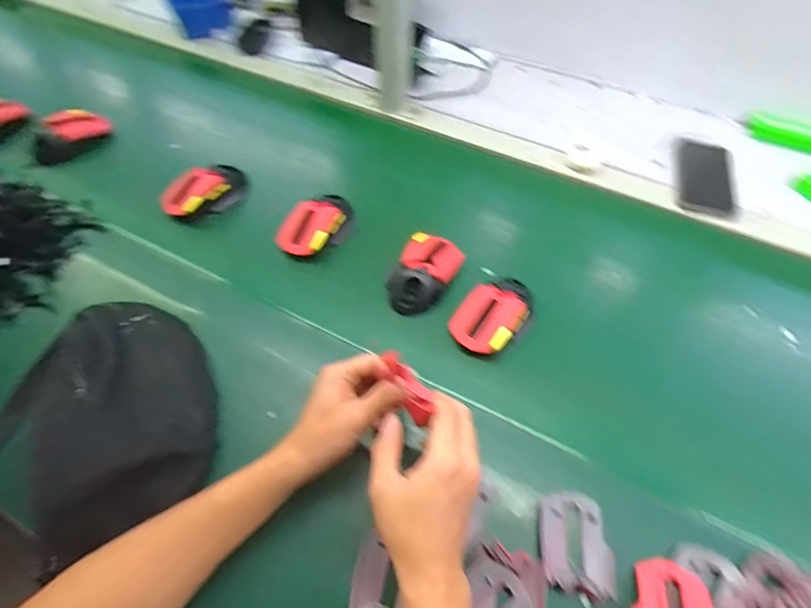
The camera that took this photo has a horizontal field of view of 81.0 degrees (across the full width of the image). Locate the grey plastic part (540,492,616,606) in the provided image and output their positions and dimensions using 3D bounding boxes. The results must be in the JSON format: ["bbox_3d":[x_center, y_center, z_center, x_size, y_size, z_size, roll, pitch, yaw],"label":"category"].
[{"bbox_3d":[0.151,0.209,0.418,0.062,0.012,0.082,7,54,5],"label":"grey plastic part"}]

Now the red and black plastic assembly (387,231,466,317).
[{"bbox_3d":[0.025,-0.039,0.584,0.064,0.042,0.125,22,57,15],"label":"red and black plastic assembly"}]

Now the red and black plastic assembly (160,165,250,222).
[{"bbox_3d":[-0.276,-0.156,0.658,0.119,0.046,0.058,-34,61,-23],"label":"red and black plastic assembly"}]

